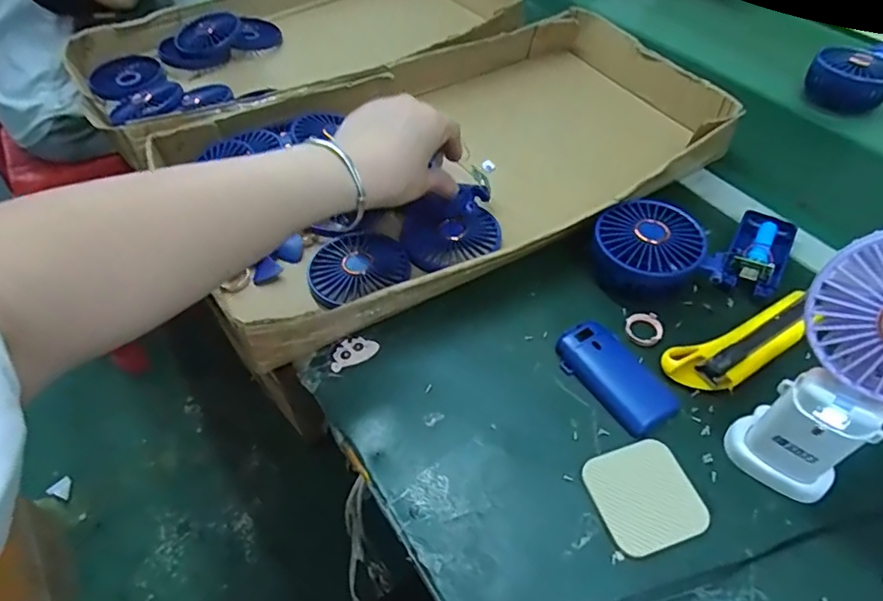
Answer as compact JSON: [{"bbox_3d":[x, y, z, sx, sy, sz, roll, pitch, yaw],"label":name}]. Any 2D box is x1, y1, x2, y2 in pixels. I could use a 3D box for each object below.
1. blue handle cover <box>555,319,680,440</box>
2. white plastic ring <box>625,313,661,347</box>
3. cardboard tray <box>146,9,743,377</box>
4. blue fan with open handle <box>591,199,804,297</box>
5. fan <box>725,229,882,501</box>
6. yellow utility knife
[{"bbox_3d":[0.129,0.054,0.411,0.048,0.012,0.093,-30,54,-21],"label":"blue handle cover"},{"bbox_3d":[0.161,0.023,0.441,0.027,0.005,0.030,9,50,11],"label":"white plastic ring"},{"bbox_3d":[0.017,-0.152,0.549,0.528,0.056,0.295,-24,52,-16],"label":"cardboard tray"},{"bbox_3d":[0.214,-0.045,0.463,0.177,0.039,0.089,-4,51,0],"label":"blue fan with open handle"},{"bbox_3d":[0.231,0.044,0.310,0.074,0.175,0.084,-26,54,-17],"label":"fan"},{"bbox_3d":[0.231,0.034,0.419,0.131,0.016,0.042,-22,51,-15],"label":"yellow utility knife"}]

